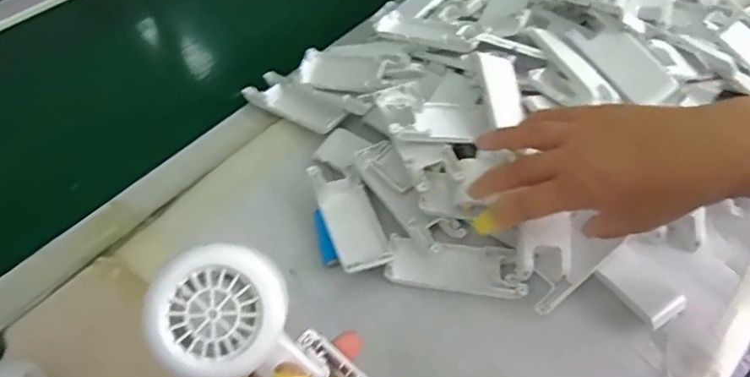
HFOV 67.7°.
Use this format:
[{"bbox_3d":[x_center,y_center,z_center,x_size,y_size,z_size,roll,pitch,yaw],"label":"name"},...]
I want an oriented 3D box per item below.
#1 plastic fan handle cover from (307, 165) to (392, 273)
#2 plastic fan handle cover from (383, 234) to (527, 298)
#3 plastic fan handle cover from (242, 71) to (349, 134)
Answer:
[{"bbox_3d":[-0.020,0.020,0.438,0.038,0.008,0.099,-15,56,-14],"label":"plastic fan handle cover"},{"bbox_3d":[0.062,0.061,0.433,0.102,0.010,0.041,6,51,4],"label":"plastic fan handle cover"},{"bbox_3d":[-0.074,-0.082,0.527,0.106,0.018,0.042,30,56,21],"label":"plastic fan handle cover"}]

